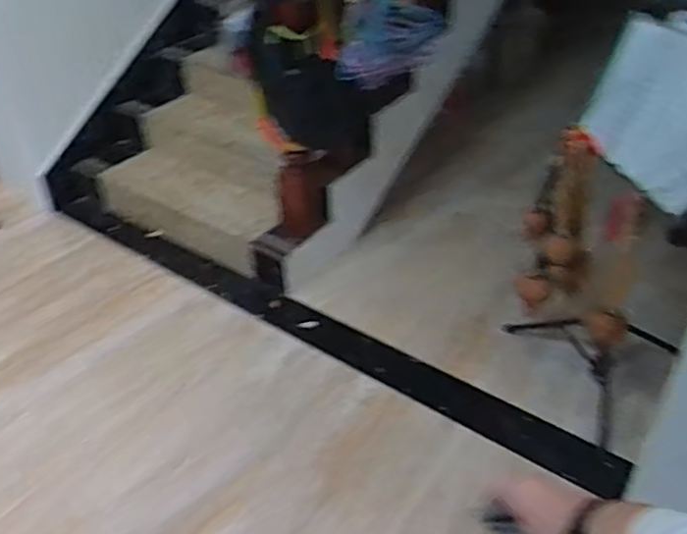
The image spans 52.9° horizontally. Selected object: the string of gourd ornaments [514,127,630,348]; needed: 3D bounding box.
[{"bbox_3d":[0.564,-0.053,1.638,0.123,0.533,0.295,-26,44,-30],"label":"string of gourd ornaments"}]

